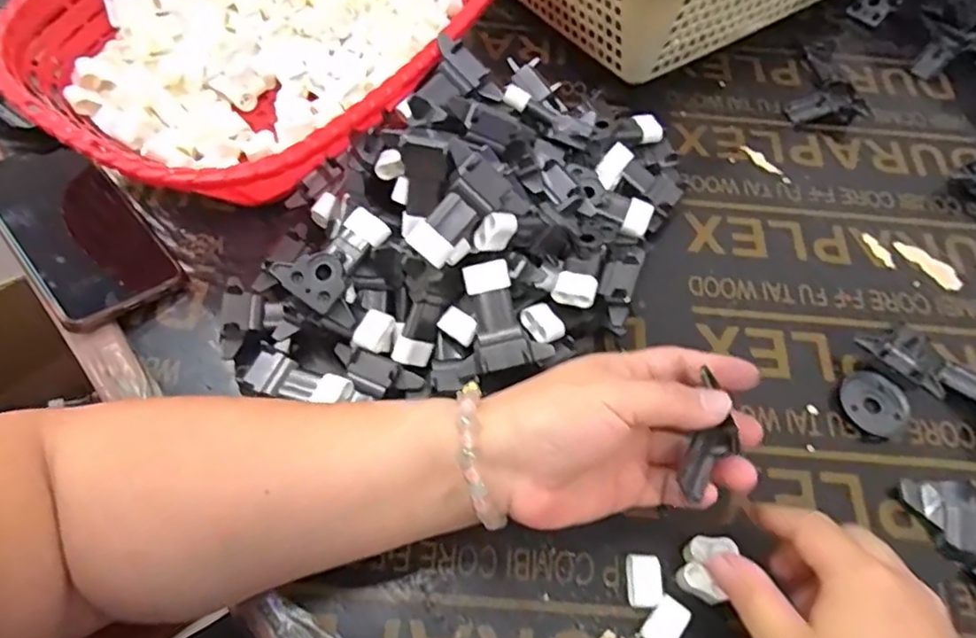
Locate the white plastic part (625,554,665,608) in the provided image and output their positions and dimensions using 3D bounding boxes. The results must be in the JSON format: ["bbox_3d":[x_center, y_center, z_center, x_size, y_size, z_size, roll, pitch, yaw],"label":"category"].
[{"bbox_3d":[0.085,0.143,0.344,0.020,0.010,0.026,-1,60,-3],"label":"white plastic part"}]

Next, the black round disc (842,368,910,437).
[{"bbox_3d":[0.250,0.054,0.409,0.039,0.007,0.041,1,59,-2],"label":"black round disc"}]

